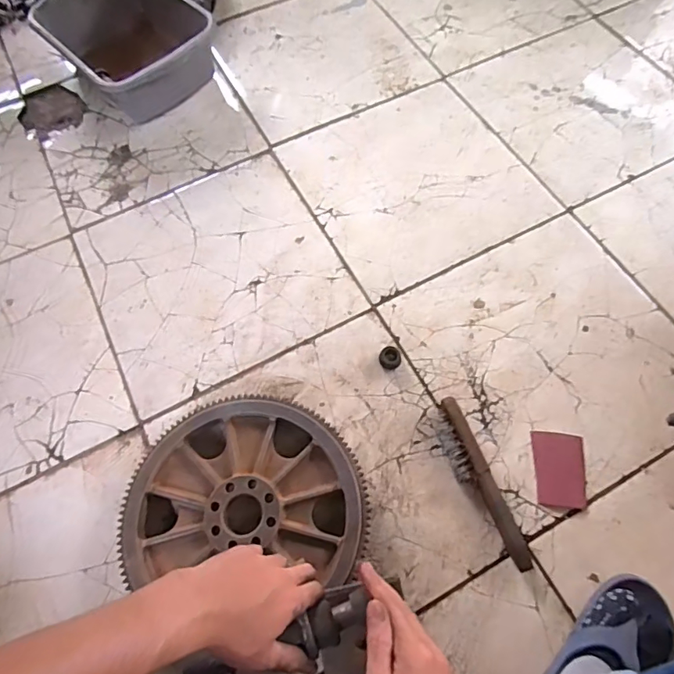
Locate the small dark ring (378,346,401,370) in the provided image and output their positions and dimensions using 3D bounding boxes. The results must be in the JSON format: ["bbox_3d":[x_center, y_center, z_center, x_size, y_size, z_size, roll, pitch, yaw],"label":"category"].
[{"bbox_3d":[0.082,0.033,0.751,0.034,0.019,0.033,-1,65,1],"label":"small dark ring"}]

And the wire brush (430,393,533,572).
[{"bbox_3d":[0.192,0.199,0.667,0.046,0.032,0.235,-19,66,-7],"label":"wire brush"}]

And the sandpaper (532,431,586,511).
[{"bbox_3d":[0.312,0.184,0.676,0.070,0.005,0.101,5,65,4],"label":"sandpaper"}]

